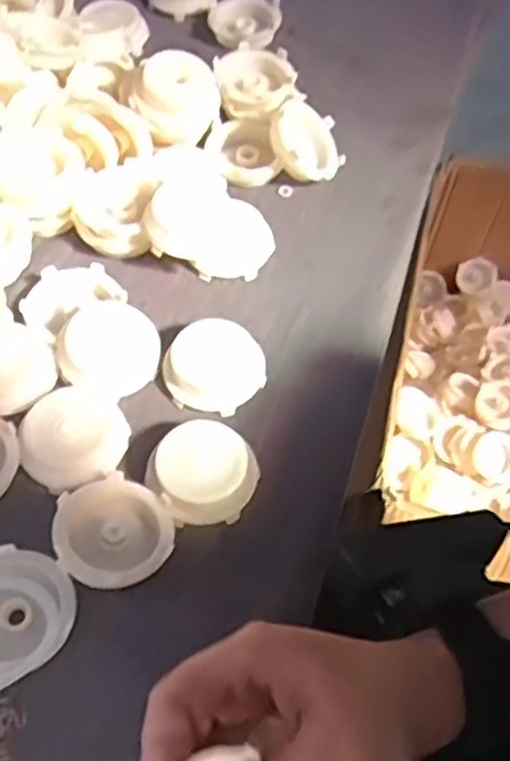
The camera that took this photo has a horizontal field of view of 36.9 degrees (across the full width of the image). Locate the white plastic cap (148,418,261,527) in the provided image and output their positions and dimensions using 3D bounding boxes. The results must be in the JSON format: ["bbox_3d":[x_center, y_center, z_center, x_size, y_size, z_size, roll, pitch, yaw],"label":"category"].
[{"bbox_3d":[-0.024,0.045,0.377,0.050,0.019,0.048,1,59,-2],"label":"white plastic cap"}]

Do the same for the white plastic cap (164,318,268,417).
[{"bbox_3d":[-0.021,-0.009,0.410,0.052,0.024,0.046,0,59,-2],"label":"white plastic cap"}]

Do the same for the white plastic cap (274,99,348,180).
[{"bbox_3d":[0.033,-0.153,0.491,0.052,0.015,0.052,53,49,-16],"label":"white plastic cap"}]

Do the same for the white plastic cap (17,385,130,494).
[{"bbox_3d":[-0.091,0.028,0.385,0.047,0.016,0.053,33,63,16],"label":"white plastic cap"}]

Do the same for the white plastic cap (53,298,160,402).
[{"bbox_3d":[-0.080,-0.017,0.418,0.050,0.021,0.053,1,59,-2],"label":"white plastic cap"}]

